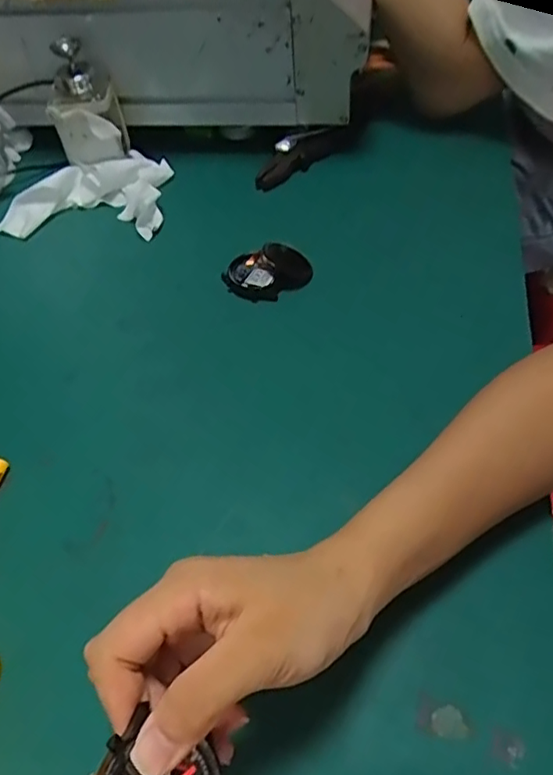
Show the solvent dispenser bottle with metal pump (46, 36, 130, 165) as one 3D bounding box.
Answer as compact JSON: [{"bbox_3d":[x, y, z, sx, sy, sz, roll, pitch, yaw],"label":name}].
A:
[{"bbox_3d":[-0.174,-0.253,0.538,0.056,0.105,0.054,-6,49,1],"label":"solvent dispenser bottle with metal pump"}]

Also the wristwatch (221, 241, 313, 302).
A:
[{"bbox_3d":[-0.007,-0.090,0.462,0.067,0.021,0.048,-10,51,-3],"label":"wristwatch"}]

